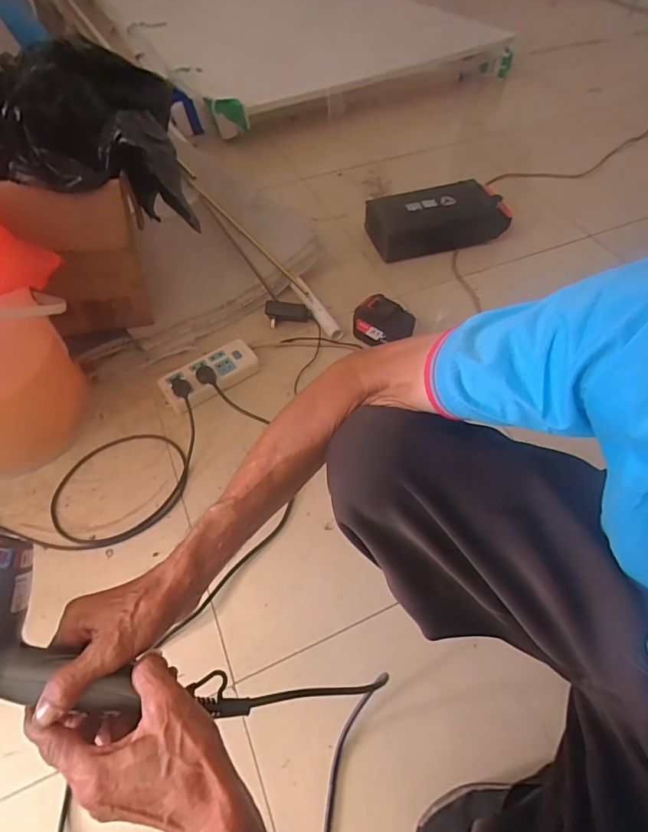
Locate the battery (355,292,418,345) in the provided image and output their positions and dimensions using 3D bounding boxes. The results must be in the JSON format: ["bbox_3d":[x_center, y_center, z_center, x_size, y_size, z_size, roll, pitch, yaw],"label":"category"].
[{"bbox_3d":[0.117,-0.183,0.871,0.110,0.077,0.074,38,64,23],"label":"battery"}]

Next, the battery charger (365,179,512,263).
[{"bbox_3d":[0.258,-0.473,1.047,0.327,0.086,0.147,-13,56,-8],"label":"battery charger"}]

